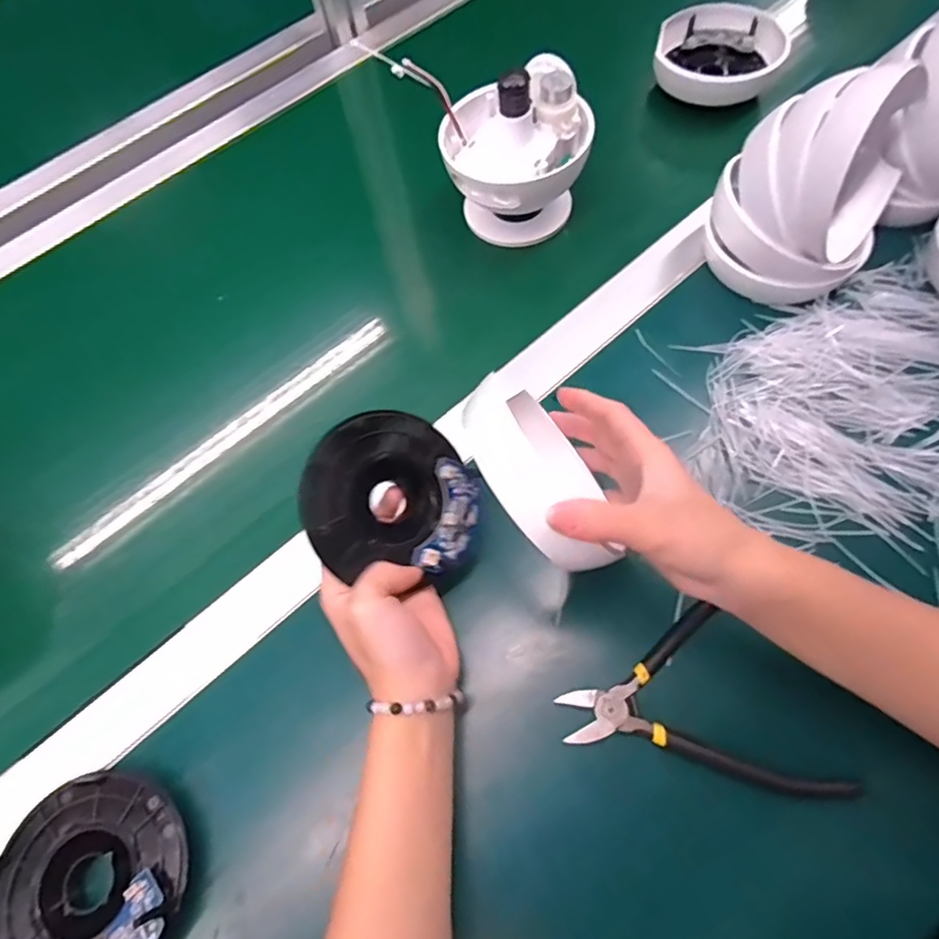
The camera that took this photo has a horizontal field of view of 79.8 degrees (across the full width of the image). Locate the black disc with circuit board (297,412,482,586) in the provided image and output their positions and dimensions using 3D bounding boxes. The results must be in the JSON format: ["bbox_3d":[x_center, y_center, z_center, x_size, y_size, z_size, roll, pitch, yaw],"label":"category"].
[{"bbox_3d":[-0.046,0.014,0.324,0.100,0.024,0.089,0,80,-26],"label":"black disc with circuit board"}]

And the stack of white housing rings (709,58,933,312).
[{"bbox_3d":[0.244,-0.204,0.393,0.106,0.127,0.119,33,72,16],"label":"stack of white housing rings"}]

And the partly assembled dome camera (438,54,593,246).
[{"bbox_3d":[0.037,-0.256,0.455,0.112,0.110,0.106,-1,66,3],"label":"partly assembled dome camera"}]

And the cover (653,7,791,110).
[{"bbox_3d":[0.231,-0.388,0.528,0.112,0.031,0.106,28,71,14],"label":"cover"}]

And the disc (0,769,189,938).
[{"bbox_3d":[-0.201,0.216,0.292,0.100,0.021,0.100,-1,66,3],"label":"disc"}]

